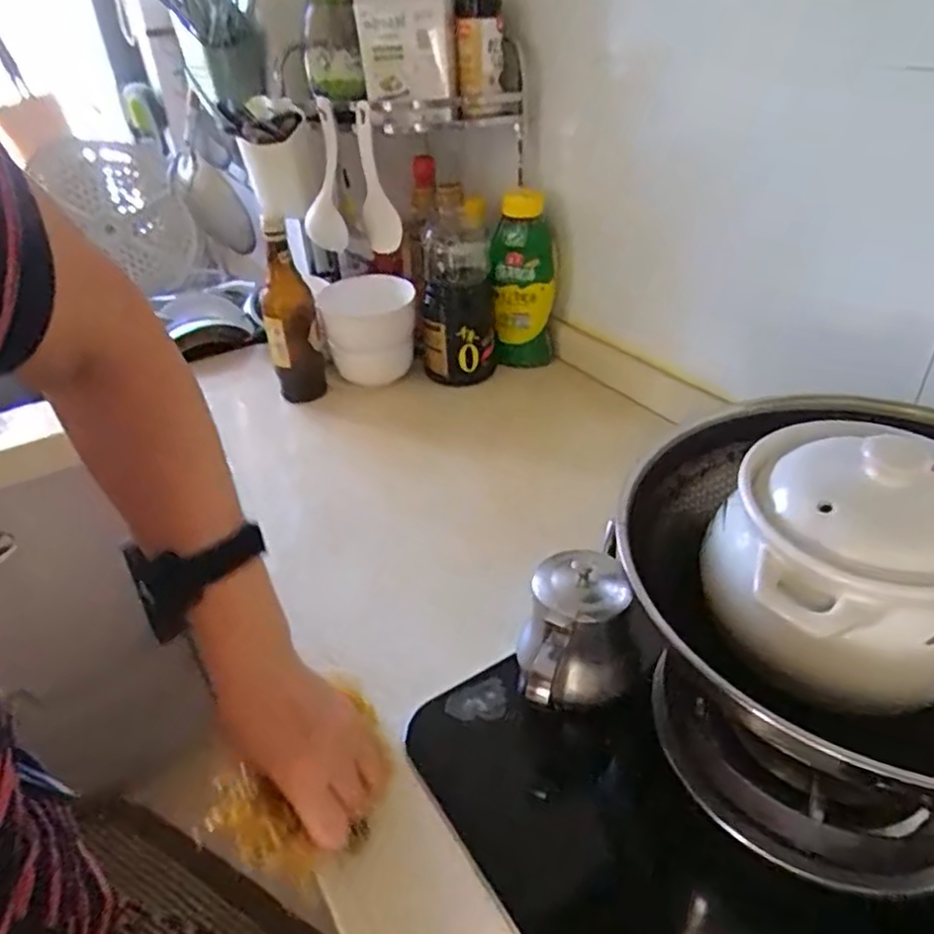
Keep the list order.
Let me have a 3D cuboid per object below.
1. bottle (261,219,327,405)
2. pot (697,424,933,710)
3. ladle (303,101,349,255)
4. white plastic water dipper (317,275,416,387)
[{"bbox_3d":[-0.235,-0.197,0.884,0.066,0.227,0.061,-13,37,-14],"label":"bottle"},{"bbox_3d":[0.236,0.050,0.422,0.158,0.126,0.132,4,37,10],"label":"pot"},{"bbox_3d":[-0.187,-0.387,0.898,0.058,0.184,0.034,10,13,19],"label":"ladle"},{"bbox_3d":[-0.145,-0.206,0.991,0.126,0.127,0.139,-9,36,-8],"label":"white plastic water dipper"}]

